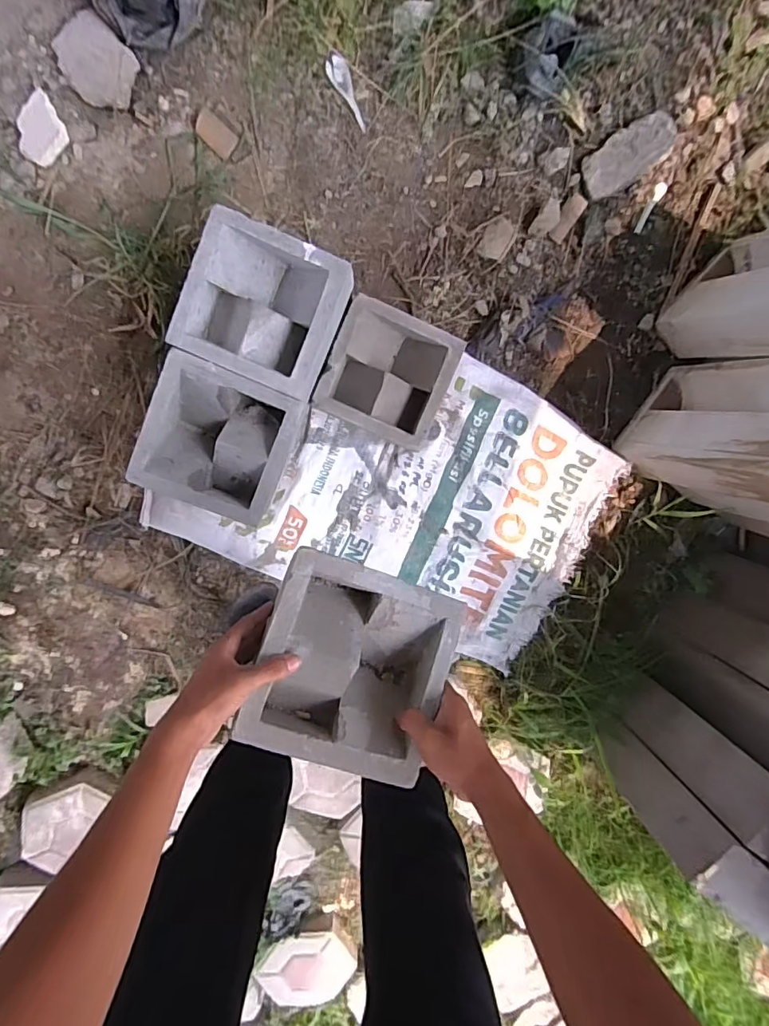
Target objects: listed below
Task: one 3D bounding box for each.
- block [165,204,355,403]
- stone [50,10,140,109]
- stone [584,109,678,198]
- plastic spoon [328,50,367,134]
[{"bbox_3d":[-0.175,-0.296,0.748,0.210,0.110,0.200,22,96,-9],"label":"block"},{"bbox_3d":[-0.460,-0.713,0.799,0.135,0.034,0.100,43,92,-10],"label":"stone"},{"bbox_3d":[0.414,-0.607,0.859,0.153,0.042,0.081,-36,100,2],"label":"stone"},{"bbox_3d":[-0.061,-0.702,0.846,0.035,0.007,0.118,-28,109,2],"label":"plastic spoon"}]

